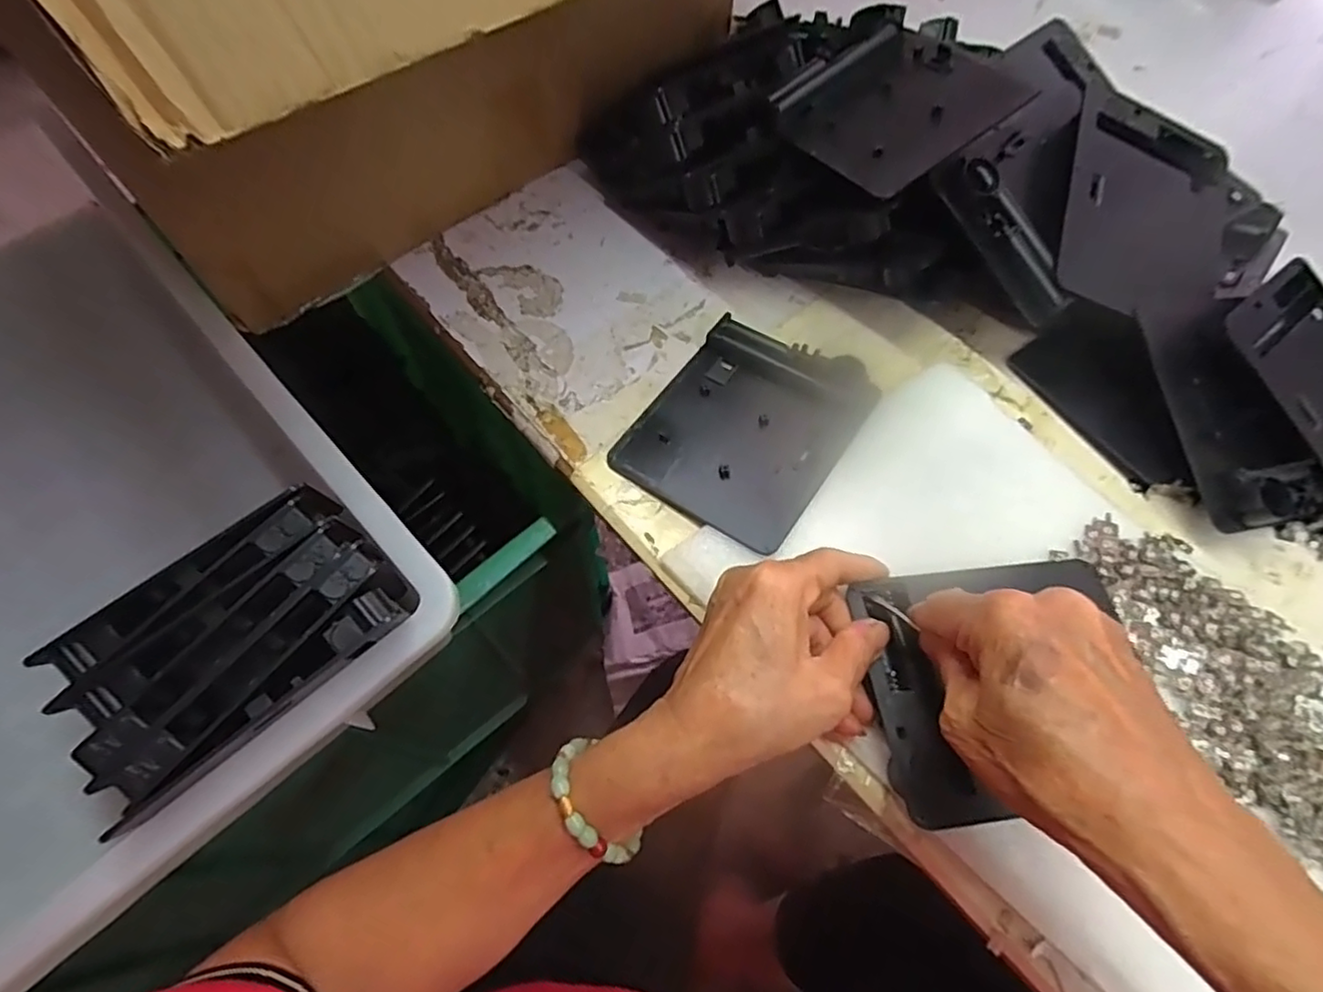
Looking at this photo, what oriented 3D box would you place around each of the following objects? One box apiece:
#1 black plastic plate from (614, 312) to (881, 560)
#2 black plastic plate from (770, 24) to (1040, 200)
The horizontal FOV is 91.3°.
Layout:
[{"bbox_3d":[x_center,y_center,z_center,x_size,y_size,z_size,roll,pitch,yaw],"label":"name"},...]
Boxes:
[{"bbox_3d":[0.049,-0.042,0.372,0.109,0.018,0.126,32,66,15],"label":"black plastic plate"},{"bbox_3d":[0.133,-0.229,0.377,0.100,0.011,0.112,-35,59,3],"label":"black plastic plate"}]

